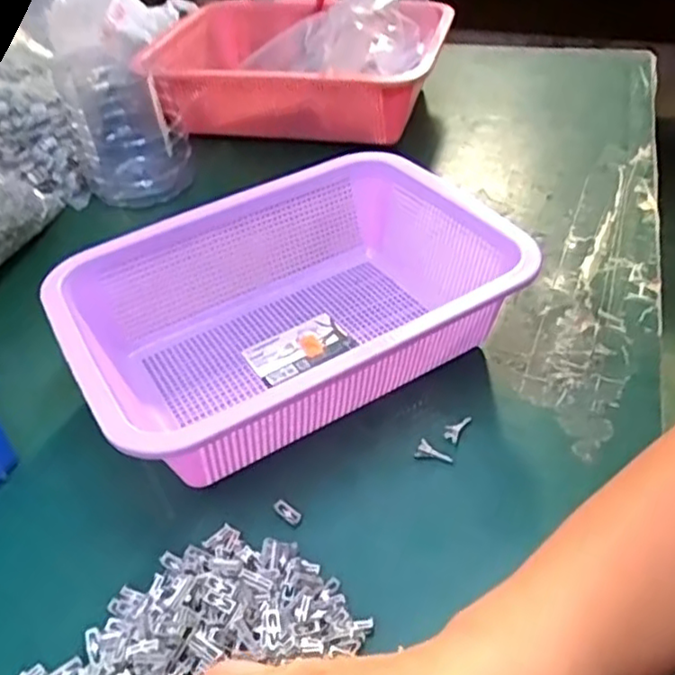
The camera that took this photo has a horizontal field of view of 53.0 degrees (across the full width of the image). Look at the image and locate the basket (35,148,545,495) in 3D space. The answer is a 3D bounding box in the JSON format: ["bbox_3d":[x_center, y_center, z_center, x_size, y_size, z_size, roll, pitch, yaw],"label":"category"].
[{"bbox_3d":[-0.030,-0.019,0.427,0.262,0.075,0.194,-25,46,-22],"label":"basket"}]

